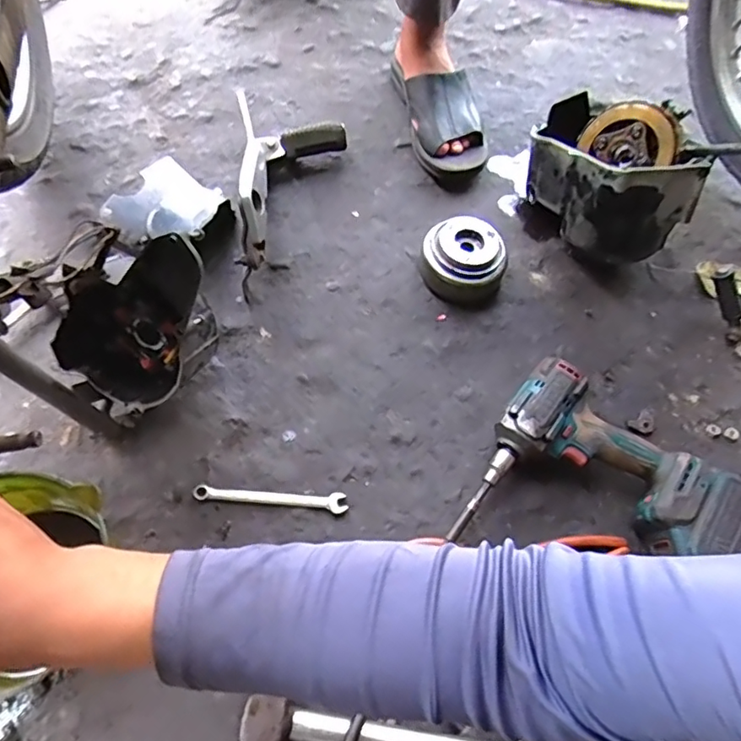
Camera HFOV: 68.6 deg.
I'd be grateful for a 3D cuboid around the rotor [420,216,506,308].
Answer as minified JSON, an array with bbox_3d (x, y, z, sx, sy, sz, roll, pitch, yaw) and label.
[{"bbox_3d":[0.116,-0.137,0.688,0.102,0.062,0.092,22,65,7],"label":"rotor"}]

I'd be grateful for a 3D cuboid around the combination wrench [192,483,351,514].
[{"bbox_3d":[-0.105,0.135,0.575,0.158,0.010,0.020,4,64,-1],"label":"combination wrench"}]

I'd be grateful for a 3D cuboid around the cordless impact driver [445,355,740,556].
[{"bbox_3d":[0.241,0.126,0.564,0.247,0.079,0.214,27,65,8],"label":"cordless impact driver"}]

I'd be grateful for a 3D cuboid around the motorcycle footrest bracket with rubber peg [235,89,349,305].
[{"bbox_3d":[-0.102,-0.258,0.716,0.150,0.103,0.304,-5,65,-6],"label":"motorcycle footrest bracket with rubber peg"}]

